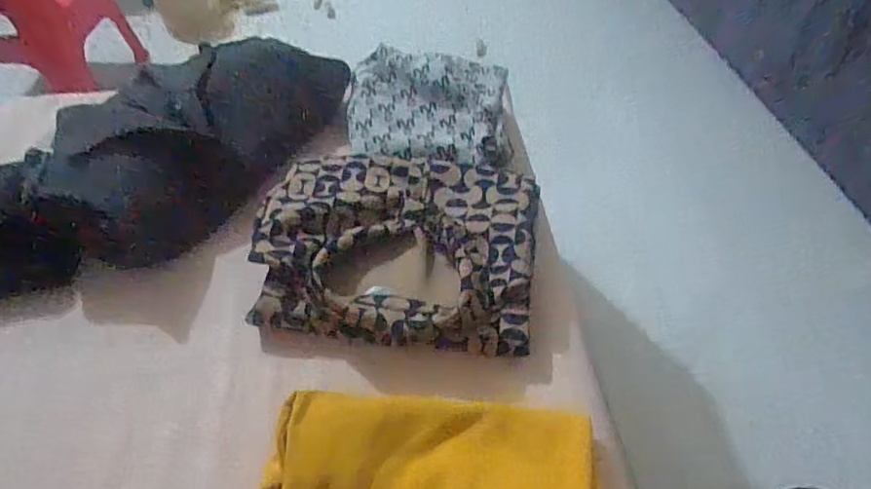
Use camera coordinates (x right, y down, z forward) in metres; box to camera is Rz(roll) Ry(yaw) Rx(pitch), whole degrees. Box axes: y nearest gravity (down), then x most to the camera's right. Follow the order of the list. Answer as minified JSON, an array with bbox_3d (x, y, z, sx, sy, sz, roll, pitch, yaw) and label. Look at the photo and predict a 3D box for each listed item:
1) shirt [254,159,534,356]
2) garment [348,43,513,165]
[{"bbox_3d":[-0.046,-0.002,0.704,0.334,0.058,0.258,6,49,4],"label":"shirt"},{"bbox_3d":[-0.012,-0.210,0.838,0.258,0.062,0.196,11,50,8],"label":"garment"}]

